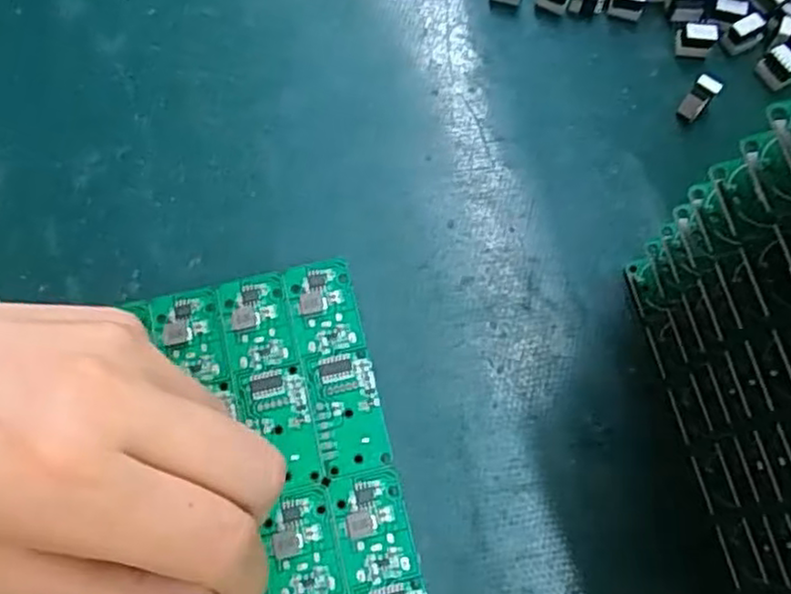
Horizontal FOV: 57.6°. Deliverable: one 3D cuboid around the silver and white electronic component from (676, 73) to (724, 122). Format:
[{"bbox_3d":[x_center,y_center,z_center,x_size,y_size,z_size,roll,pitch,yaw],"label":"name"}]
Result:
[{"bbox_3d":[0.112,-0.073,0.265,0.009,0.014,0.012,37,74,12],"label":"silver and white electronic component"}]

